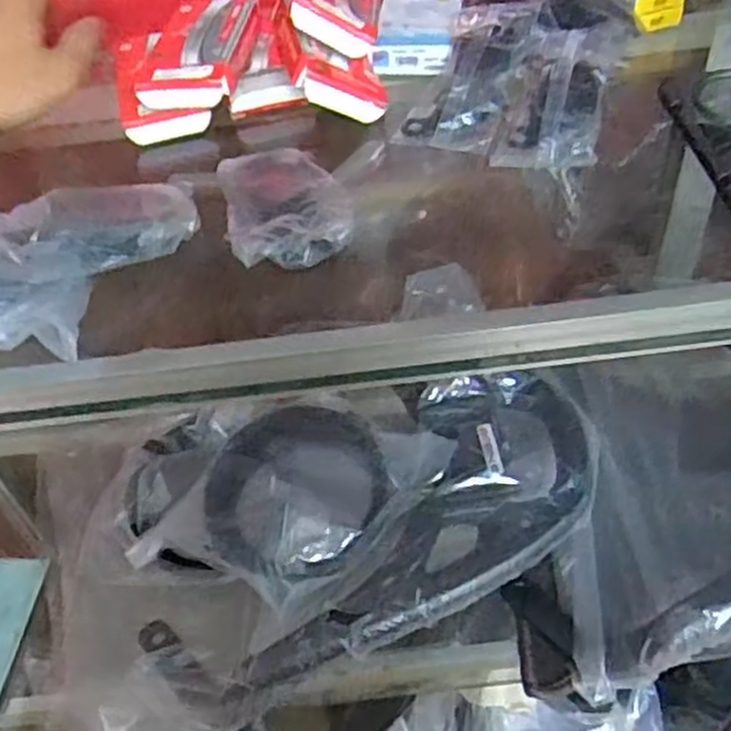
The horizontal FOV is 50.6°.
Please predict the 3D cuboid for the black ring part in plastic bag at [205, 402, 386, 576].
[{"bbox_3d":[-0.060,0.099,0.656,0.154,0.046,0.159,-11,45,-3],"label":"black ring part in plastic bag"}]

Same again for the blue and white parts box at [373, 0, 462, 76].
[{"bbox_3d":[0.037,-0.234,0.535,0.053,0.022,0.101,4,46,11],"label":"blue and white parts box"}]

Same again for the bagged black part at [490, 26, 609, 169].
[{"bbox_3d":[0.113,-0.161,0.460,0.056,0.027,0.117,7,47,14],"label":"bagged black part"}]

